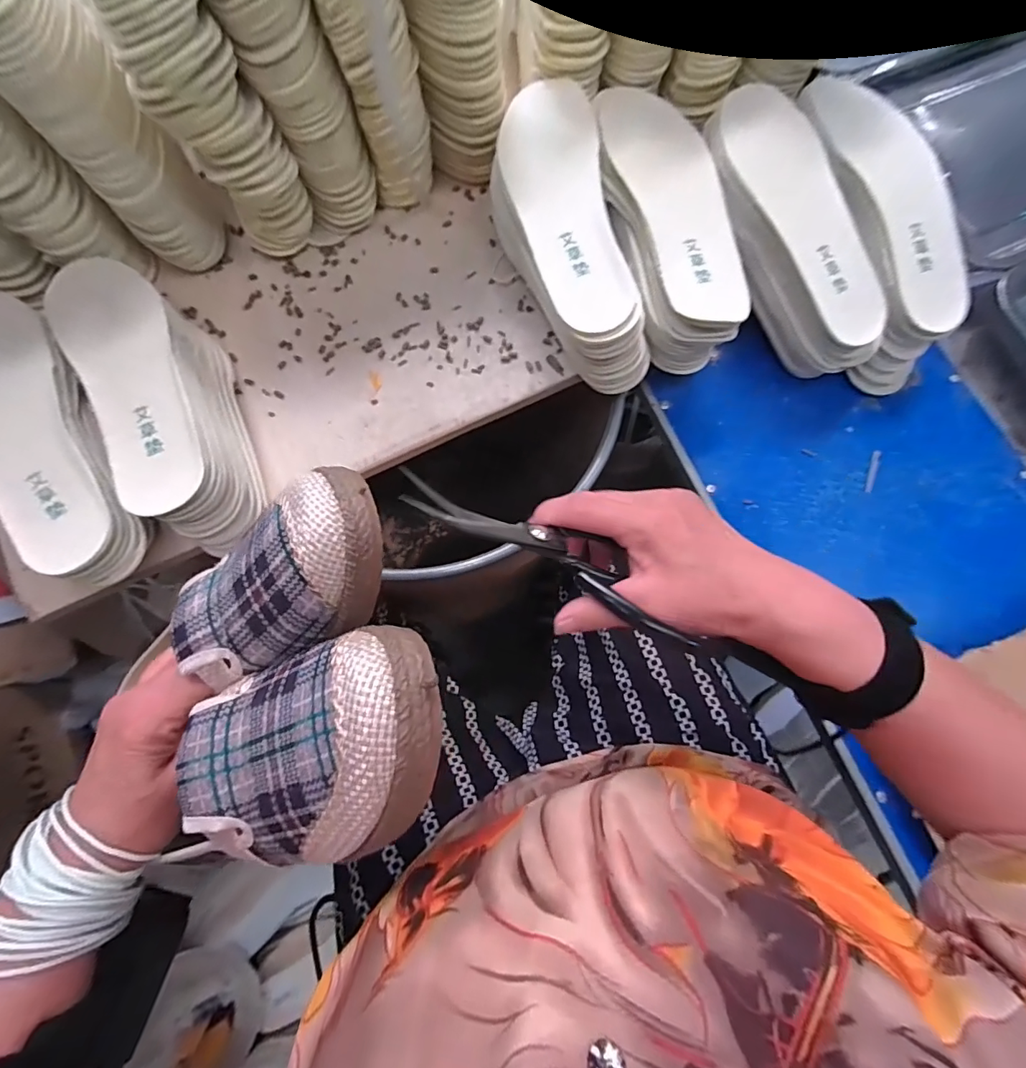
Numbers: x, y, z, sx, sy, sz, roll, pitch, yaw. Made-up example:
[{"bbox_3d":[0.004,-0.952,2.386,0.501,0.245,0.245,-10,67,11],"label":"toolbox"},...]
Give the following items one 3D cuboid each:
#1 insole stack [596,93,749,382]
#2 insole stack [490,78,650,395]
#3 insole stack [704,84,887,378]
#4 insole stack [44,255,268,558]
[{"bbox_3d":[0.132,-0.280,0.437,0.094,0.063,0.258,-8,78,-3],"label":"insole stack"},{"bbox_3d":[0.047,-0.258,0.432,0.093,0.085,0.265,-15,78,-4],"label":"insole stack"},{"bbox_3d":[0.247,-0.269,0.432,0.091,0.069,0.262,-24,93,-6],"label":"insole stack"},{"bbox_3d":[-0.285,-0.109,0.401,0.094,0.072,0.267,-29,80,-7],"label":"insole stack"}]

